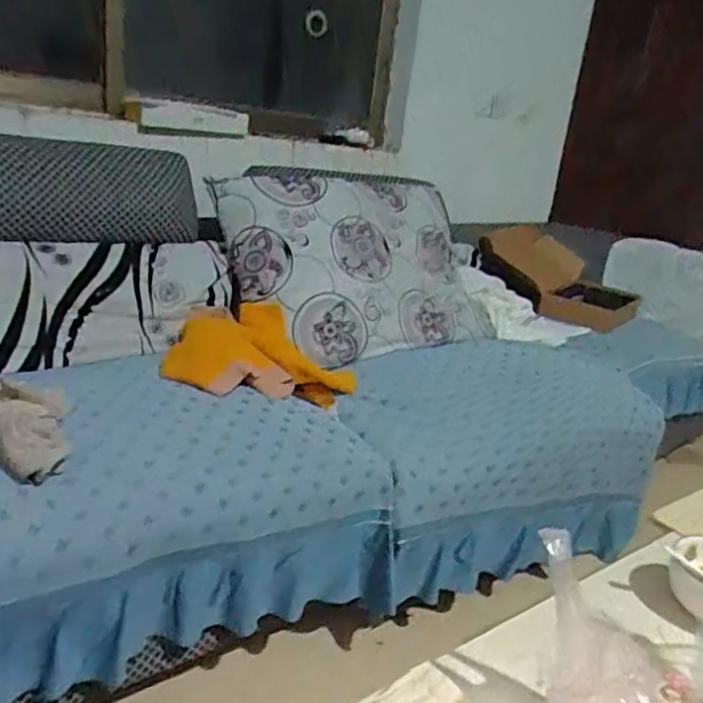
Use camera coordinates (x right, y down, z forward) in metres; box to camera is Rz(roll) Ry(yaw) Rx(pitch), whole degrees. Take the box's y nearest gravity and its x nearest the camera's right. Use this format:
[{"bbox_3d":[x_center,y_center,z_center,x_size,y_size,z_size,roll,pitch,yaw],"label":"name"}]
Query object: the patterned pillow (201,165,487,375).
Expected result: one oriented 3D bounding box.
[{"bbox_3d":[0.016,-0.234,1.787,0.728,0.540,0.184,-5,-14,-34],"label":"patterned pillow"}]

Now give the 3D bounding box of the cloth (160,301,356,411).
[{"bbox_3d":[-0.192,0.013,1.428,0.410,0.138,0.301,7,19,-2],"label":"cloth"}]

